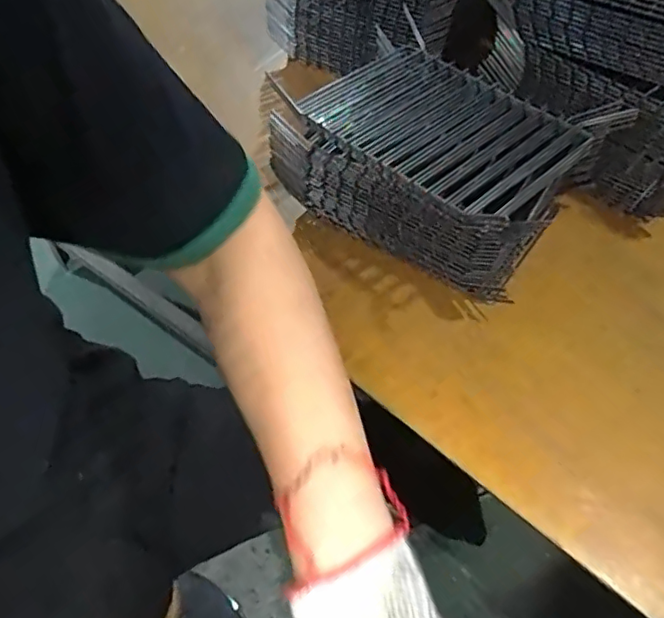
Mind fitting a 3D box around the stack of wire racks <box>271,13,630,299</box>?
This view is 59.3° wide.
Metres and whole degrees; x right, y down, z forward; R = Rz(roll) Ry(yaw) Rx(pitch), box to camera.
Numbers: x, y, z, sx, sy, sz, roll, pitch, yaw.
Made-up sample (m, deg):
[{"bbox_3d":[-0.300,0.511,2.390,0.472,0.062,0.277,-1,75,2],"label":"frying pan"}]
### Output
[{"bbox_3d":[0.115,-0.153,0.647,0.289,0.127,0.218,38,61,26],"label":"stack of wire racks"}]

